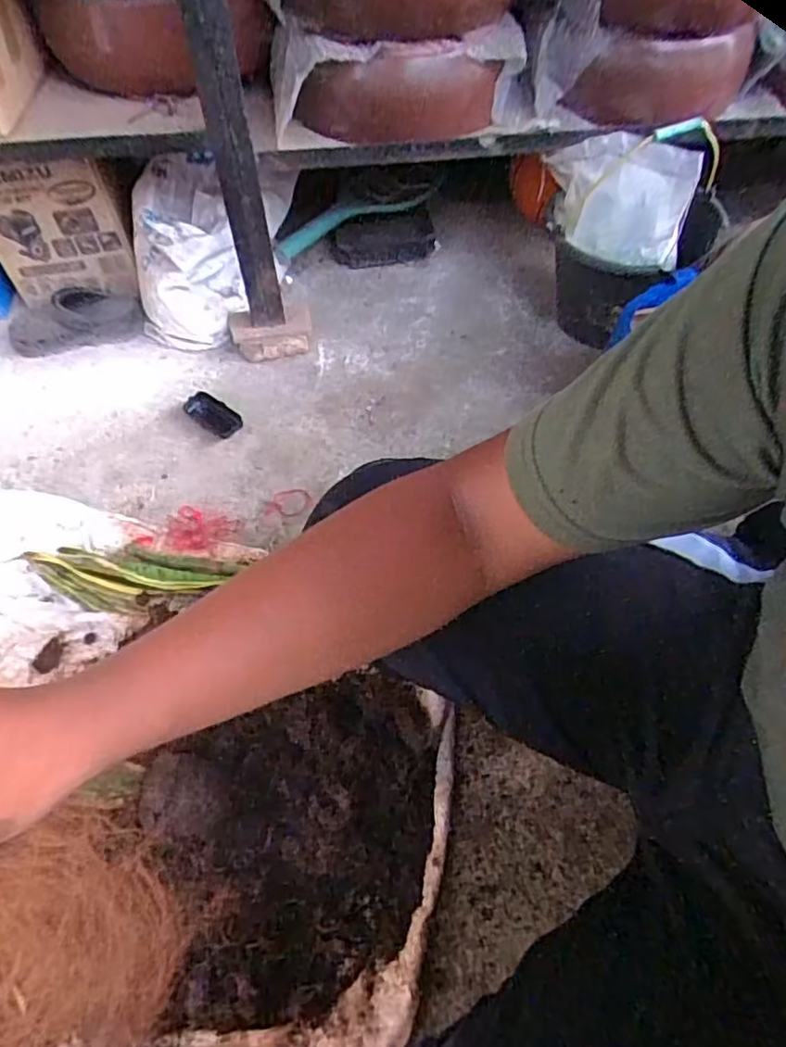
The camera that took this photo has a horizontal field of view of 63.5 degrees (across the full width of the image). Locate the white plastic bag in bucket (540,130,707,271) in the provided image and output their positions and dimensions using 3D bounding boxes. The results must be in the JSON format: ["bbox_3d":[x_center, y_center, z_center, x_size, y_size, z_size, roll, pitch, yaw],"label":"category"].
[{"bbox_3d":[0.329,-0.476,0.929,0.202,0.171,0.050,24,61,16],"label":"white plastic bag in bucket"}]

